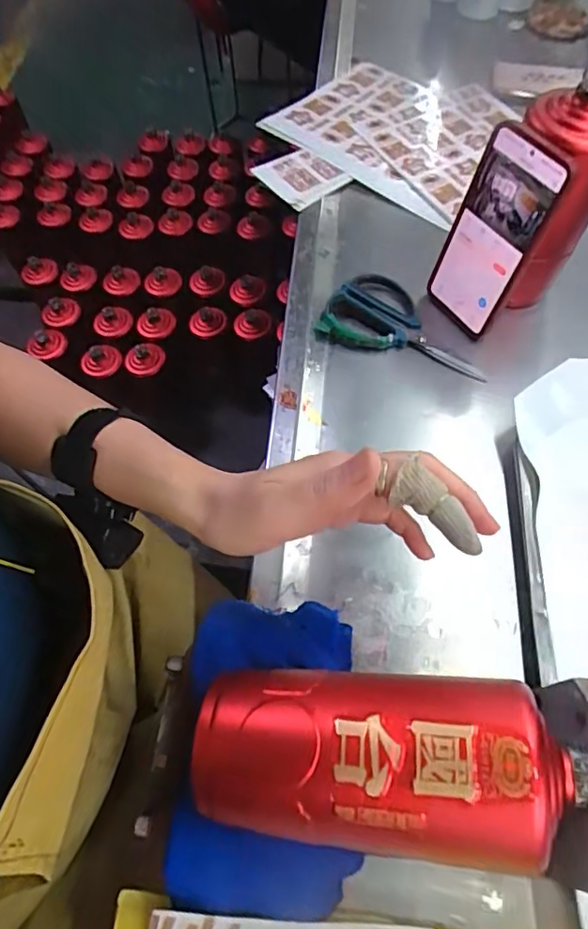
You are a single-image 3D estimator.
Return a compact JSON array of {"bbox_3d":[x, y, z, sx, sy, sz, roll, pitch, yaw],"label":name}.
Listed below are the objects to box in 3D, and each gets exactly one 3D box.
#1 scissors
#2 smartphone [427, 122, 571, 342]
[{"bbox_3d":[0.109,-0.135,0.547,0.157,0.012,0.100,17,63,13],"label":"scissors"},{"bbox_3d":[0.168,-0.197,0.492,0.013,0.161,0.087,-18,60,-25],"label":"smartphone"}]

